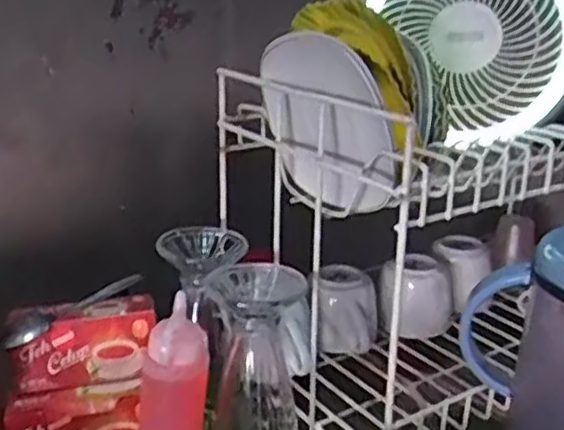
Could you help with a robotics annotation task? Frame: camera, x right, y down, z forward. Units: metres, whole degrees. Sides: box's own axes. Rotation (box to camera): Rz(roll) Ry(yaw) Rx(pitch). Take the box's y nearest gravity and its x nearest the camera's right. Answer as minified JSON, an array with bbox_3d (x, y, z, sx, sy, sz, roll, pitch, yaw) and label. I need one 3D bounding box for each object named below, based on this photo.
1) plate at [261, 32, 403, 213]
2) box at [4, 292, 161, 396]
[{"bbox_3d":[0.035,-0.067,0.520,0.031,0.125,0.145,-11,23,-33],"label":"plate"},{"bbox_3d":[-0.169,0.106,0.601,0.117,0.061,0.050,-5,20,-18],"label":"box"}]

